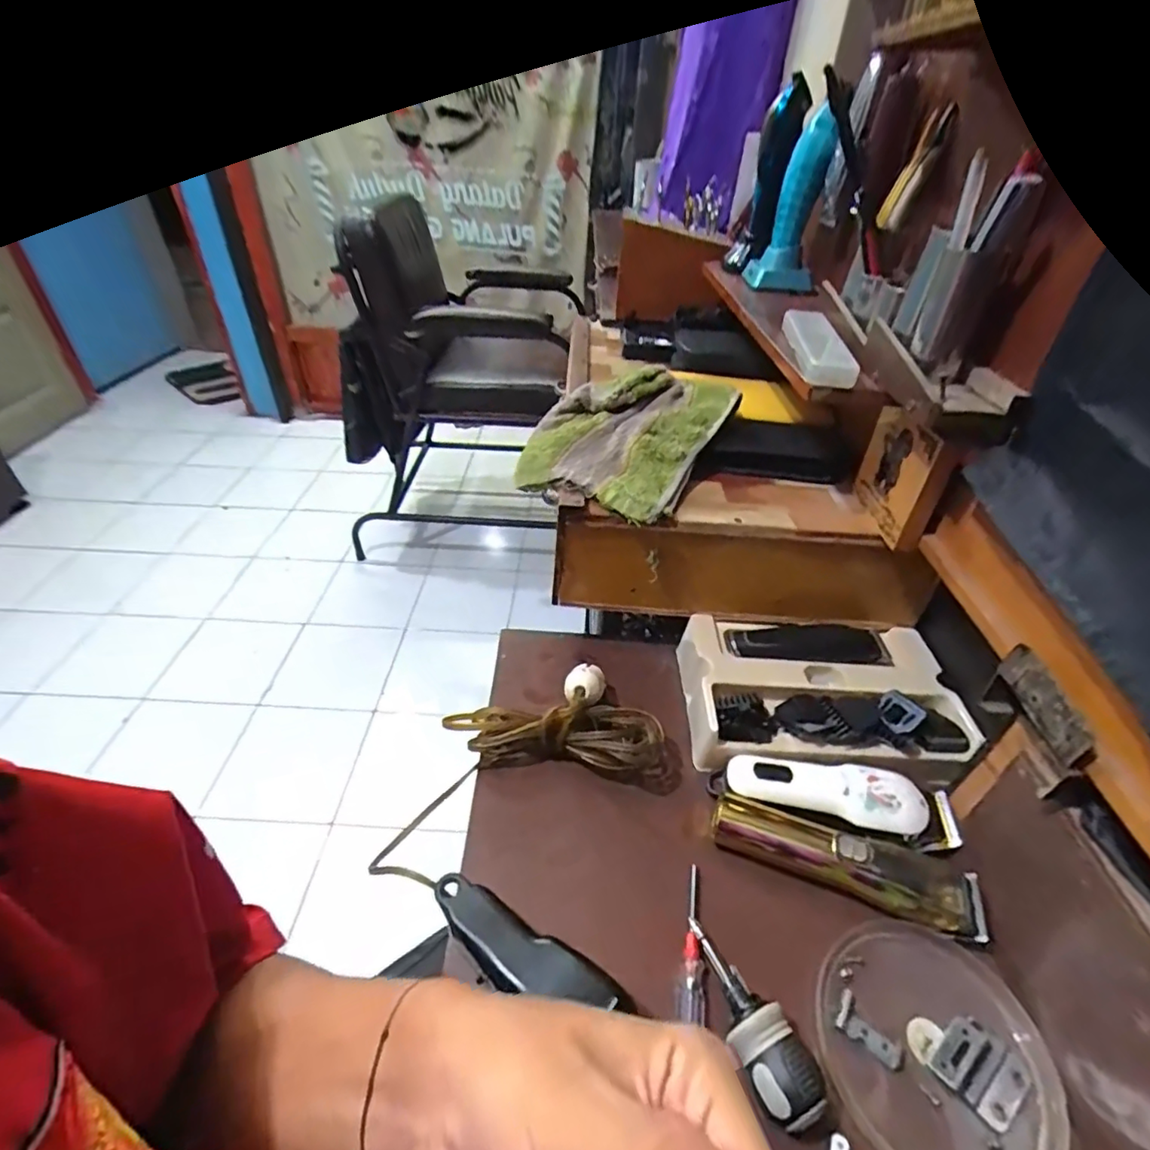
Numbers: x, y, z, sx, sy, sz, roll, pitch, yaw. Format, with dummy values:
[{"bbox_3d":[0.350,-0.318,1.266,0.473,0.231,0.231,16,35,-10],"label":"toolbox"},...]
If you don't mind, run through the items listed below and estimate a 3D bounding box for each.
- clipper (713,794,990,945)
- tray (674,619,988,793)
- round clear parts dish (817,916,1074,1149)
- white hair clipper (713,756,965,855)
[{"bbox_3d":[0.196,0.207,0.415,0.184,0.031,0.045,14,41,14],"label":"clipper"},{"bbox_3d":[0.222,0.108,0.520,0.238,0.048,0.148,3,40,1],"label":"tray"},{"bbox_3d":[0.218,0.284,0.344,0.126,0.020,0.132,1,40,-1],"label":"round clear parts dish"},{"bbox_3d":[0.205,0.178,0.450,0.179,0.038,0.050,6,40,5],"label":"white hair clipper"}]

